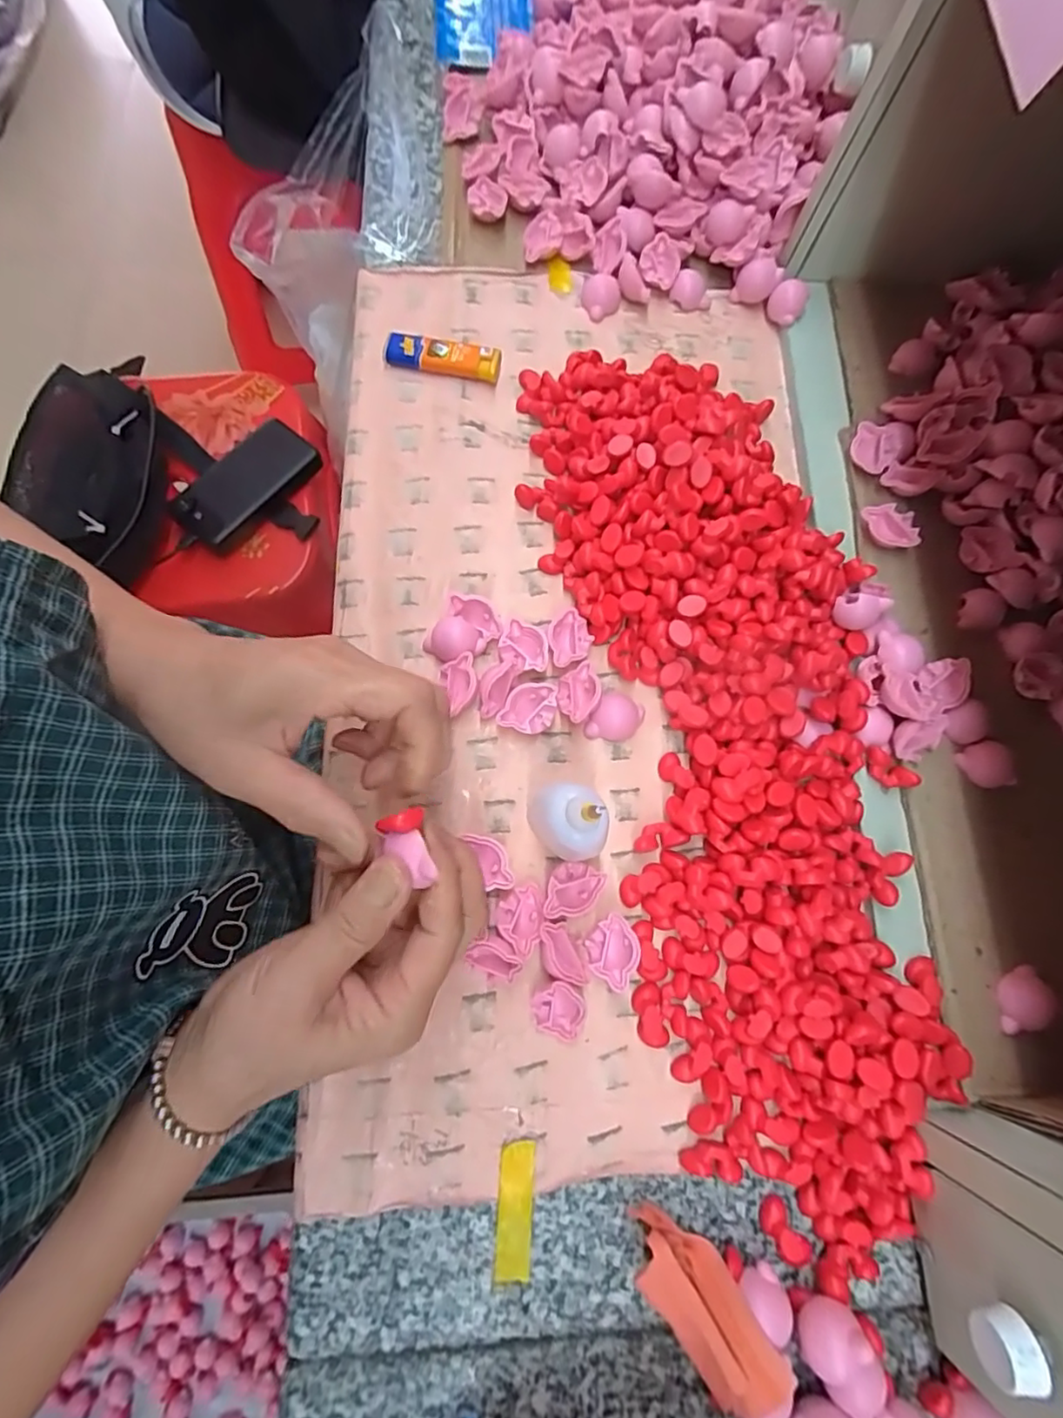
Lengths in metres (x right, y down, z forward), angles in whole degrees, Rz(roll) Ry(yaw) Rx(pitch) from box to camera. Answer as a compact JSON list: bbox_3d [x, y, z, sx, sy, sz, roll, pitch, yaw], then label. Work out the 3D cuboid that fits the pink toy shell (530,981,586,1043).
[{"bbox_3d":[0.014,0.156,0.312,0.031,0.009,0.031,21,104,0],"label":"pink toy shell"}]

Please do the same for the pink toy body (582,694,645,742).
[{"bbox_3d":[0.051,0.007,0.357,0.029,0.012,0.031,1,75,-5],"label":"pink toy body"}]

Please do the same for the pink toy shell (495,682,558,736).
[{"bbox_3d":[-0.001,0.000,0.353,0.030,0.016,0.031,1,75,-5],"label":"pink toy shell"}]

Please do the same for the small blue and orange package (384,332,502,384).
[{"bbox_3d":[-0.061,-0.239,0.406,0.080,0.015,0.020,15,74,-1],"label":"small blue and orange package"}]

